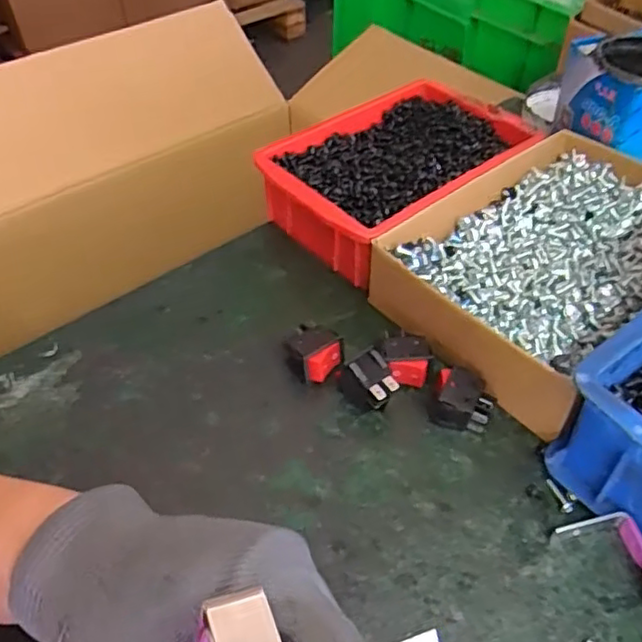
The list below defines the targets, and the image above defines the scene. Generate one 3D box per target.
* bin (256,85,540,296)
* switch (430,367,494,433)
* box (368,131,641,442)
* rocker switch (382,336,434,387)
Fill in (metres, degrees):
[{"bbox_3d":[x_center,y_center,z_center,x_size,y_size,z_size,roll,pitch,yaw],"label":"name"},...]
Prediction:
[{"bbox_3d":[0.057,-0.113,0.512,0.210,0.059,0.131,-33,55,-25],"label":"bin"},{"bbox_3d":[0.085,0.049,0.387,0.033,0.023,0.029,21,51,20],"label":"switch"},{"bbox_3d":[0.161,-0.041,0.446,0.218,0.055,0.148,-33,55,-26],"label":"box"},{"bbox_3d":[0.054,0.026,0.409,0.028,0.025,0.031,-1,47,0],"label":"rocker switch"}]

